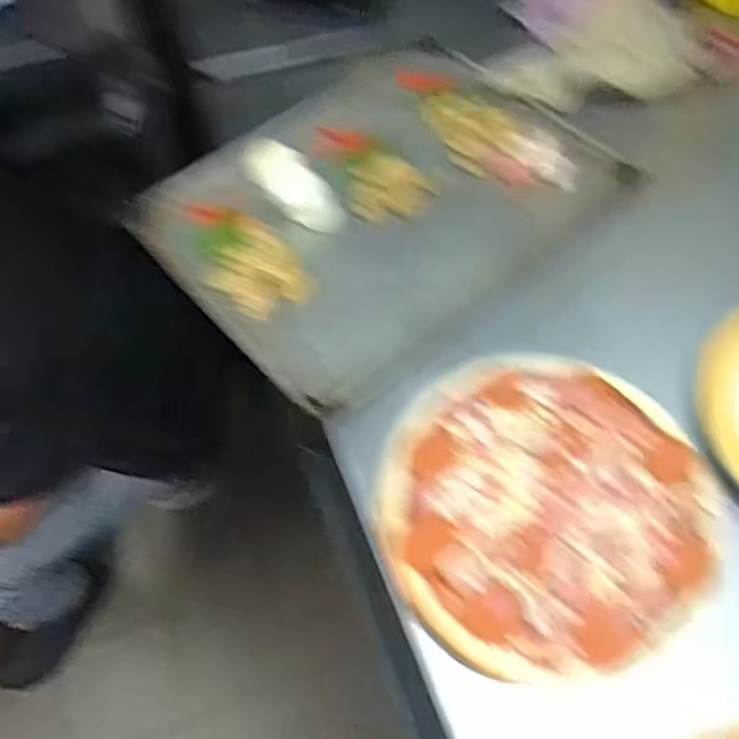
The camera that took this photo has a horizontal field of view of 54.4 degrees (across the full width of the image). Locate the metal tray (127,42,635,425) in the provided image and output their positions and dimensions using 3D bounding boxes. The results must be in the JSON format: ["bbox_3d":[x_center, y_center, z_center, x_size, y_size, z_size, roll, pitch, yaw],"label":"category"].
[{"bbox_3d":[0.011,-0.192,0.746,0.442,0.022,0.335,-37,65,-20],"label":"metal tray"}]

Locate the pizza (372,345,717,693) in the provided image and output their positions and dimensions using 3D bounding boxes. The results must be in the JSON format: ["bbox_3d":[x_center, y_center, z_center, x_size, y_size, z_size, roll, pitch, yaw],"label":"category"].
[{"bbox_3d":[0.135,0.099,0.558,0.241,0.024,0.250,0,59,1],"label":"pizza"}]

